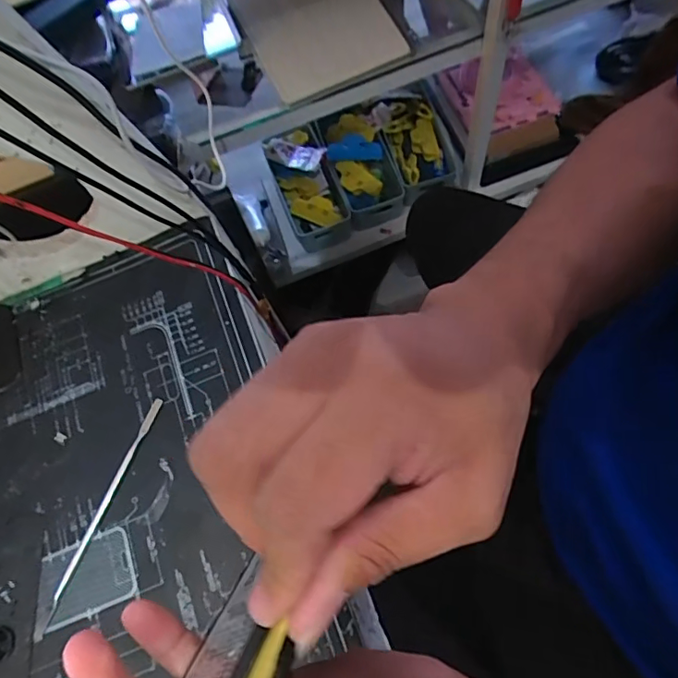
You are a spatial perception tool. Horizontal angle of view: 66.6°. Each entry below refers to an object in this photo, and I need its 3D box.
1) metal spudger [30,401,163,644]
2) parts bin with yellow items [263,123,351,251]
[{"bbox_3d":[-0.165,0.119,0.359,0.007,0.011,0.167,19,72,13],"label":"metal spudger"},{"bbox_3d":[-0.057,-0.282,0.962,0.104,0.057,0.218,-22,92,-6],"label":"parts bin with yellow items"}]

